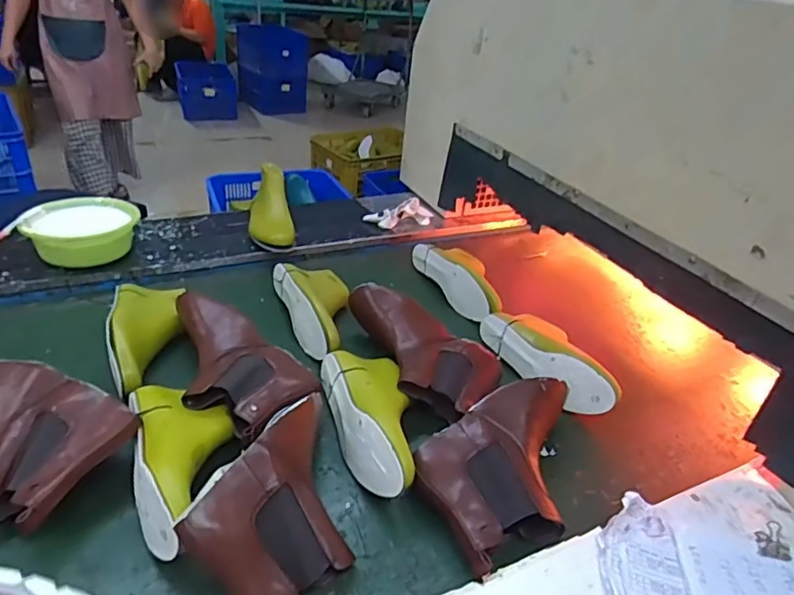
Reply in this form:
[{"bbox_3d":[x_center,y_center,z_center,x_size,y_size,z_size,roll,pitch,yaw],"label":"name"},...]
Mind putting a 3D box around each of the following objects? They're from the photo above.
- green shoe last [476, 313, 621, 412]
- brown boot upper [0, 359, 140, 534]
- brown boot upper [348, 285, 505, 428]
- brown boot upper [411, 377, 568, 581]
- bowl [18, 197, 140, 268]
[{"bbox_3d":[0.254,0.099,0.915,0.099,0.093,0.258,-14,39,-30],"label":"green shoe last"},{"bbox_3d":[-0.460,0.154,0.656,0.265,0.062,0.154,18,34,16],"label":"brown boot upper"},{"bbox_3d":[0.056,0.075,0.891,0.175,0.065,0.290,-8,36,-22],"label":"brown boot upper"},{"bbox_3d":[0.156,0.204,0.697,0.257,0.082,0.169,-15,39,-30],"label":"brown boot upper"},{"bbox_3d":[-0.581,-0.123,1.042,0.186,0.074,0.146,-5,35,-18],"label":"bowl"}]

